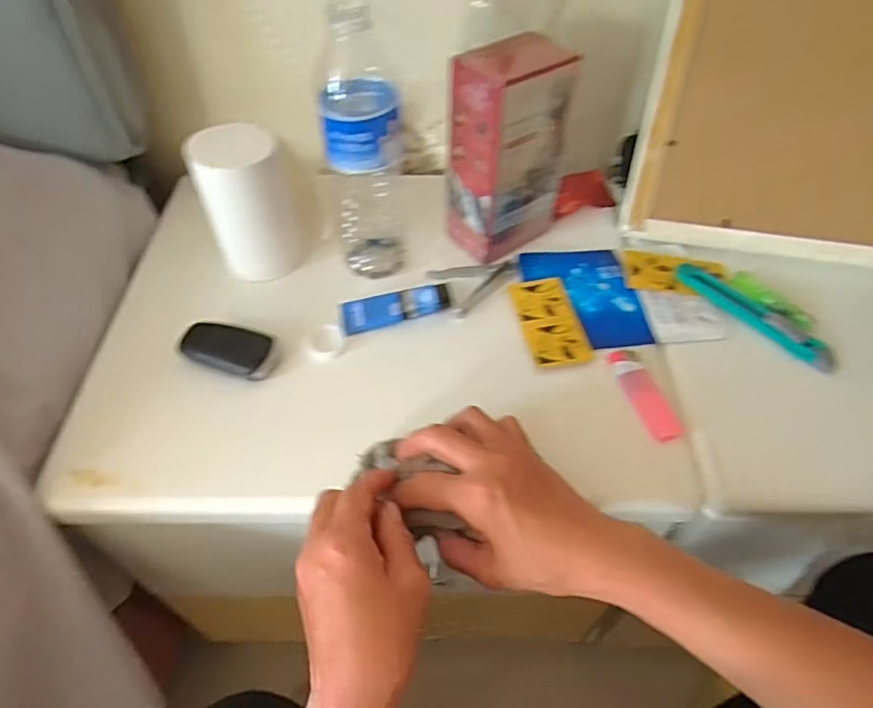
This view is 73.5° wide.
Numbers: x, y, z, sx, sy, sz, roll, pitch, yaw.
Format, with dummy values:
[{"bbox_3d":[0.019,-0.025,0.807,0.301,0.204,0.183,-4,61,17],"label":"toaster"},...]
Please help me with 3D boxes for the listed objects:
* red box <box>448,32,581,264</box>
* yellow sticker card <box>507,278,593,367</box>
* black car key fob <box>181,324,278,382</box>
[{"bbox_3d":[0.063,-0.178,0.513,0.089,0.177,0.066,-34,59,-25],"label":"red box"},{"bbox_3d":[0.098,-0.029,0.505,0.049,0.004,0.099,-9,50,-4],"label":"yellow sticker card"},{"bbox_3d":[-0.167,-0.004,0.474,0.075,0.012,0.038,14,52,10],"label":"black car key fob"}]

